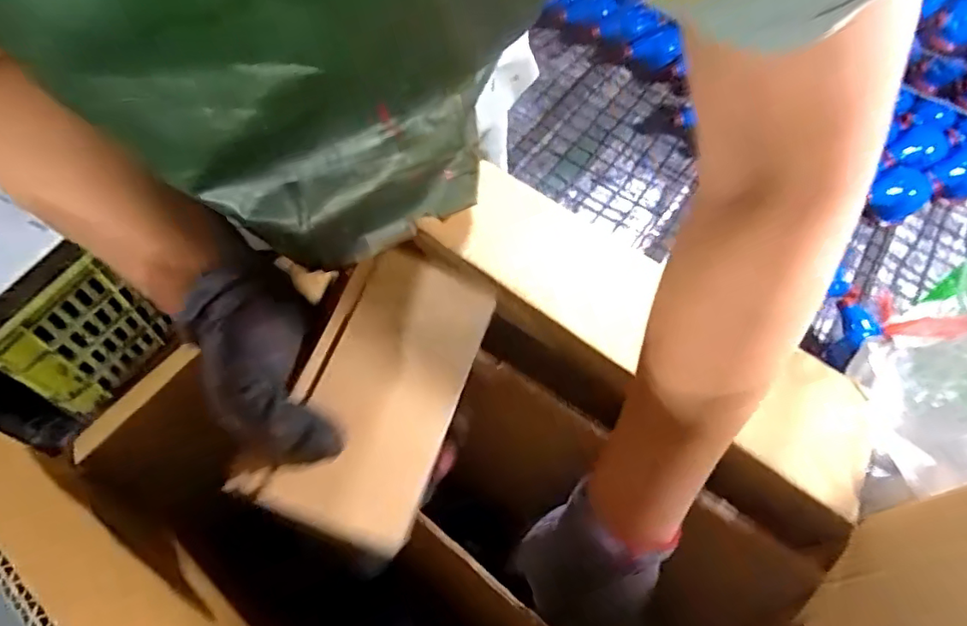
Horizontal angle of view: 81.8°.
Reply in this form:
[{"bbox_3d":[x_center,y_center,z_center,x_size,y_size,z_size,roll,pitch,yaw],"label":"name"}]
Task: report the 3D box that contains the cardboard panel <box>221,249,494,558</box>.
[{"bbox_3d":[-0.057,0.040,0.305,0.084,0.032,0.150,17,59,6],"label":"cardboard panel"}]

